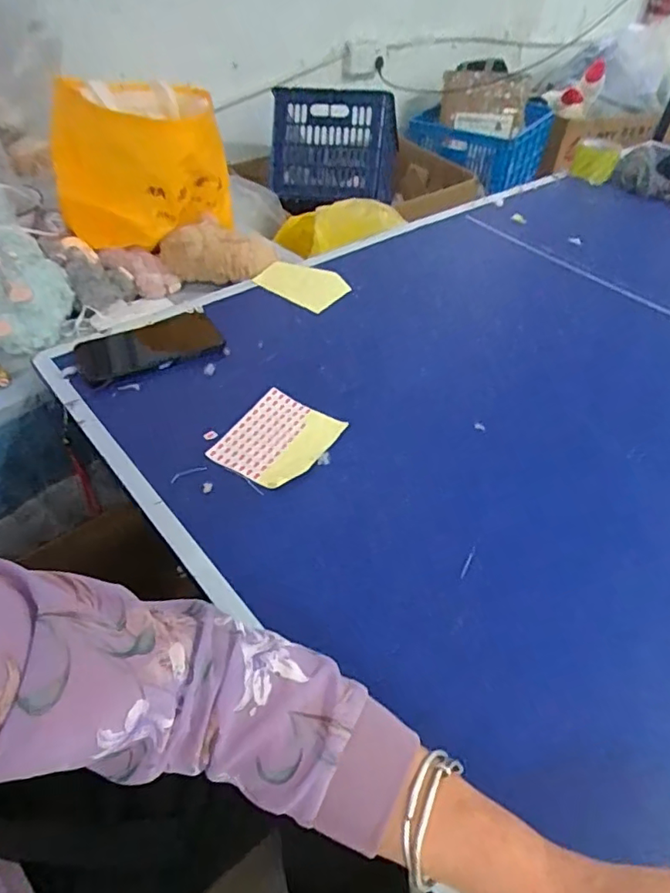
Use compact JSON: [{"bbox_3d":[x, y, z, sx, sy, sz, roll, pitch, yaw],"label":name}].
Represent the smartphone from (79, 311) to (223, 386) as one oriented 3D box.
[{"bbox_3d":[-0.223,-0.125,0.675,0.168,0.013,0.095,-22,51,-23],"label":"smartphone"}]

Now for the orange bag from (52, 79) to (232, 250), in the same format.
[{"bbox_3d":[-0.266,-0.380,0.786,0.219,0.210,0.201,-21,50,-23],"label":"orange bag"}]

